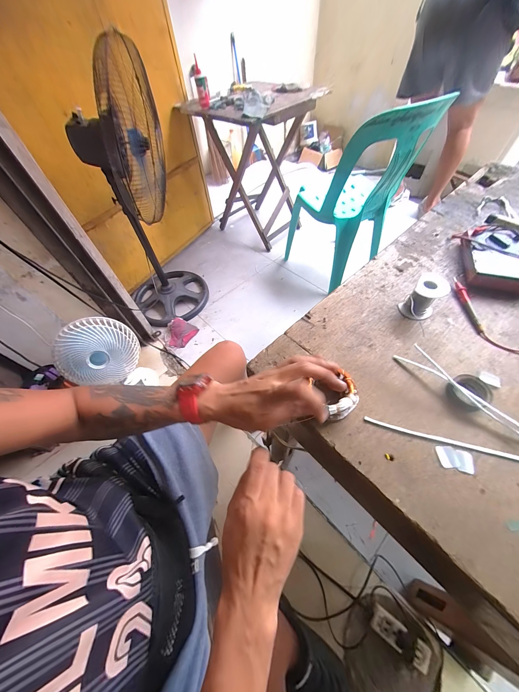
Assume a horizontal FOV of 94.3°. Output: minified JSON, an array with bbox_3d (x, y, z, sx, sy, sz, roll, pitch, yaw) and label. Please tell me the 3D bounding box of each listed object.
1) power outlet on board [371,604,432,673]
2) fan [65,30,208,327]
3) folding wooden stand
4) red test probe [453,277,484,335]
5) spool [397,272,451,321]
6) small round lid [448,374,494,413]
[{"bbox_3d":[0.302,0.631,0.521,0.112,0.030,0.043,29,64,21],"label":"power outlet on board"},{"bbox_3d":[-0.513,-0.547,1.030,0.390,0.898,0.427,-33,60,-16],"label":"fan"},{"bbox_3d":[-0.022,-0.979,1.373,0.575,0.673,0.518,29,64,22],"label":"folding wooden stand"},{"bbox_3d":[0.356,-0.075,0.412,0.014,0.011,0.125,1,57,4],"label":"red test probe"},{"bbox_3d":[0.272,-0.080,0.399,0.046,0.062,0.046,-2,57,2],"label":"spool"},{"bbox_3d":[0.287,0.064,0.329,0.045,0.018,0.045,-2,57,2],"label":"small round lid"}]

